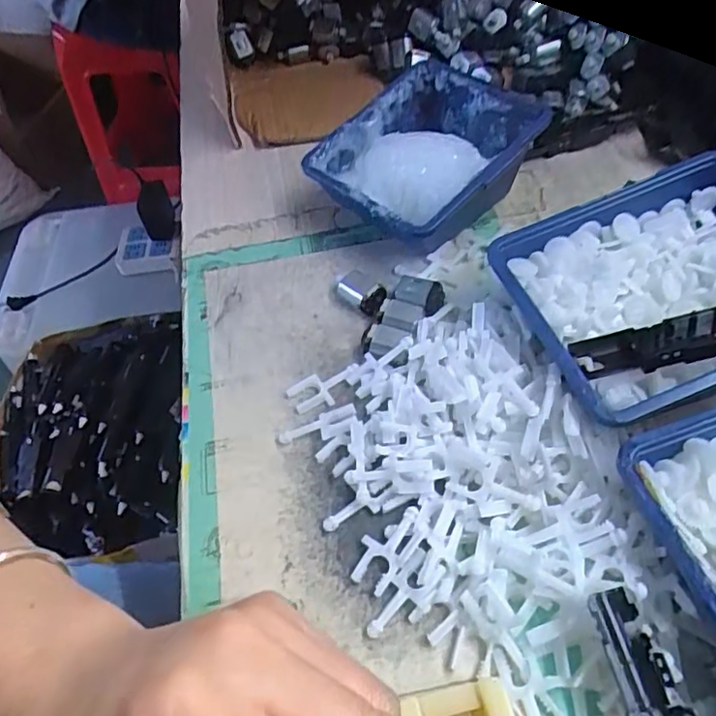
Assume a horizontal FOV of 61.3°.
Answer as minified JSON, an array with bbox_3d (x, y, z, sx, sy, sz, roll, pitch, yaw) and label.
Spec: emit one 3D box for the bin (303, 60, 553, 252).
[{"bbox_3d":[0.045,-0.128,0.398,0.113,0.057,0.127,34,63,26],"label":"bin"}]

